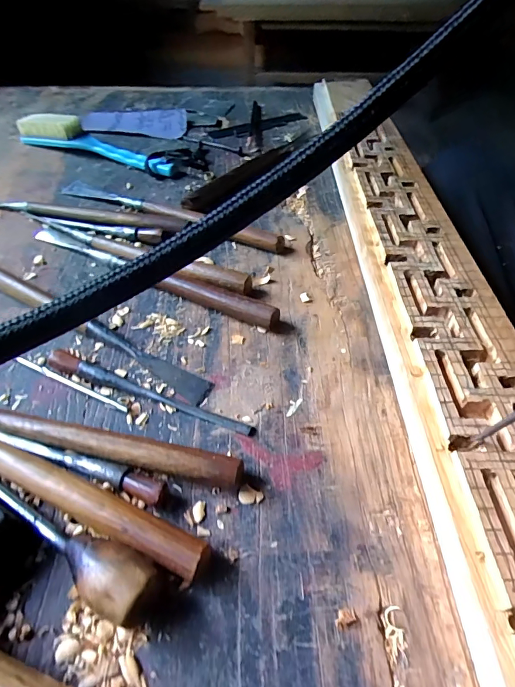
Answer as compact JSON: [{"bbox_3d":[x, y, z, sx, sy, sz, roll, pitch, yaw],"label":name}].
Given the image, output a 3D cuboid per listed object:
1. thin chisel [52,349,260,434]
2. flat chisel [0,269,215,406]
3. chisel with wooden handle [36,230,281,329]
[{"bbox_3d":[-0.074,0.032,0.272,0.151,0.011,0.011,16,51,13],"label":"thin chisel"},{"bbox_3d":[-0.141,-0.016,0.308,0.243,0.018,0.020,24,53,18],"label":"flat chisel"},{"bbox_3d":[-0.097,-0.064,0.348,0.259,0.019,0.017,23,53,18],"label":"chisel with wooden handle"}]

